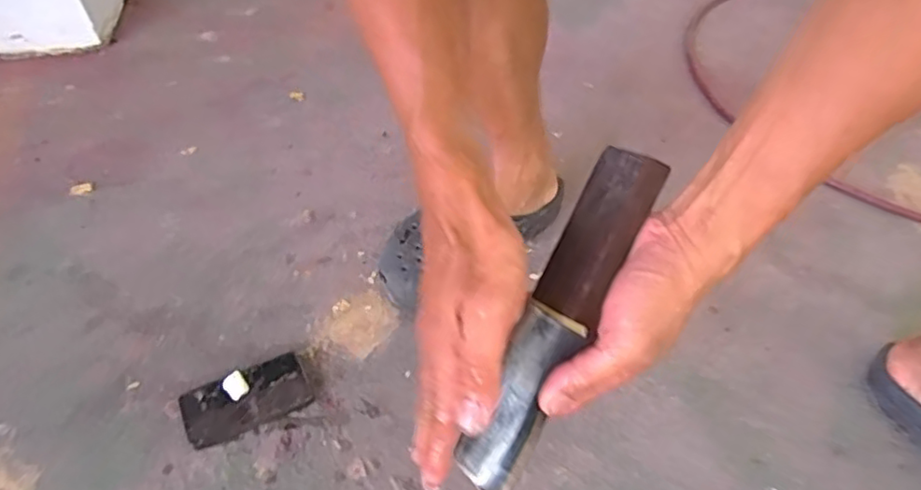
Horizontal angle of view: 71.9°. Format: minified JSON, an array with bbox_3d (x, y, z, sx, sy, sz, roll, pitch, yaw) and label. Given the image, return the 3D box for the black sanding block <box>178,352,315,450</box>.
[{"bbox_3d":[-0.220,0.157,0.653,0.123,0.024,0.064,-19,56,-16],"label":"black sanding block"}]

